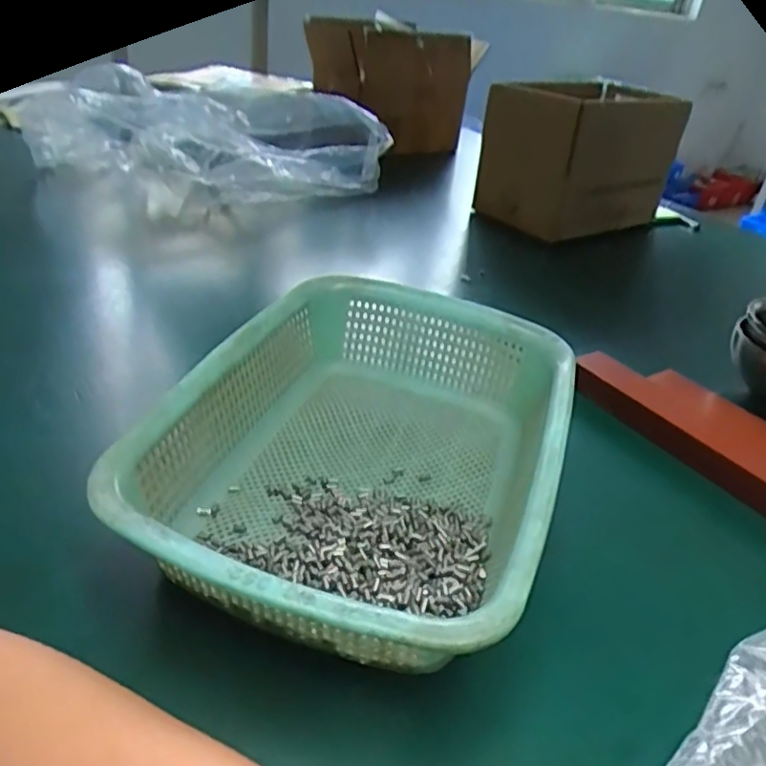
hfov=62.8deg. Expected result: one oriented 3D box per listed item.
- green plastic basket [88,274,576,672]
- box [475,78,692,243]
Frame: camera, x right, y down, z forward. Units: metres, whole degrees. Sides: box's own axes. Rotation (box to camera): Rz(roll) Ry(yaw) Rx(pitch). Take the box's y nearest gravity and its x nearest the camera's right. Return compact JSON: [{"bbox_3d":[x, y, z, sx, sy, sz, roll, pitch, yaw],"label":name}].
[{"bbox_3d":[-0.008,0.038,0.397,0.221,0.094,0.301,16,32,12],"label":"green plastic basket"},{"bbox_3d":[0.300,-0.333,0.957,0.259,0.203,0.175,-15,39,-30],"label":"box"}]

